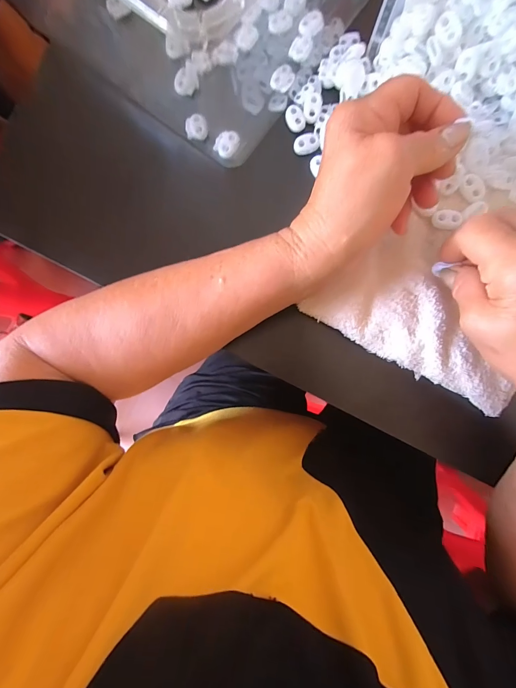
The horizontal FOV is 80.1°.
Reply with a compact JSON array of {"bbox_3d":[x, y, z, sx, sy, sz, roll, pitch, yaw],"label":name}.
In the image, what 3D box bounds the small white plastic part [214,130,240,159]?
[{"bbox_3d":[-0.028,-0.179,0.274,0.019,0.008,0.022,37,90,4],"label":"small white plastic part"}]

